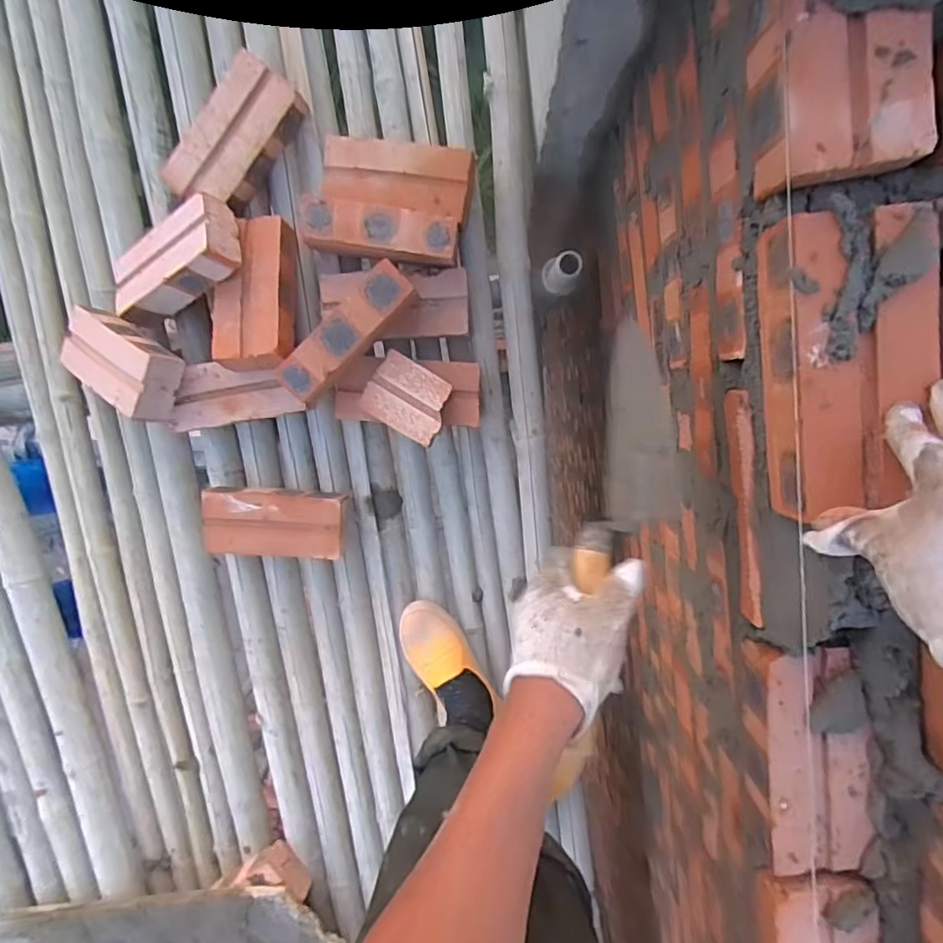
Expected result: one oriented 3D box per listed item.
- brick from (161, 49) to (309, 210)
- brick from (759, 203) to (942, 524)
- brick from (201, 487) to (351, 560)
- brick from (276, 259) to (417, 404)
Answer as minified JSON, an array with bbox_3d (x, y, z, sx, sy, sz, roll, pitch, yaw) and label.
[{"bbox_3d":[-0.322,-0.452,0.806,0.101,0.077,0.201,36,98,-3],"label":"brick"},{"bbox_3d":[0.255,-0.073,0.396,0.095,0.051,0.190,-8,98,0],"label":"brick"},{"bbox_3d":[-0.294,0.075,0.881,0.204,0.070,0.100,3,98,2],"label":"brick"},{"bbox_3d":[-0.157,-0.178,0.757,0.060,0.090,0.201,45,97,-4],"label":"brick"}]

